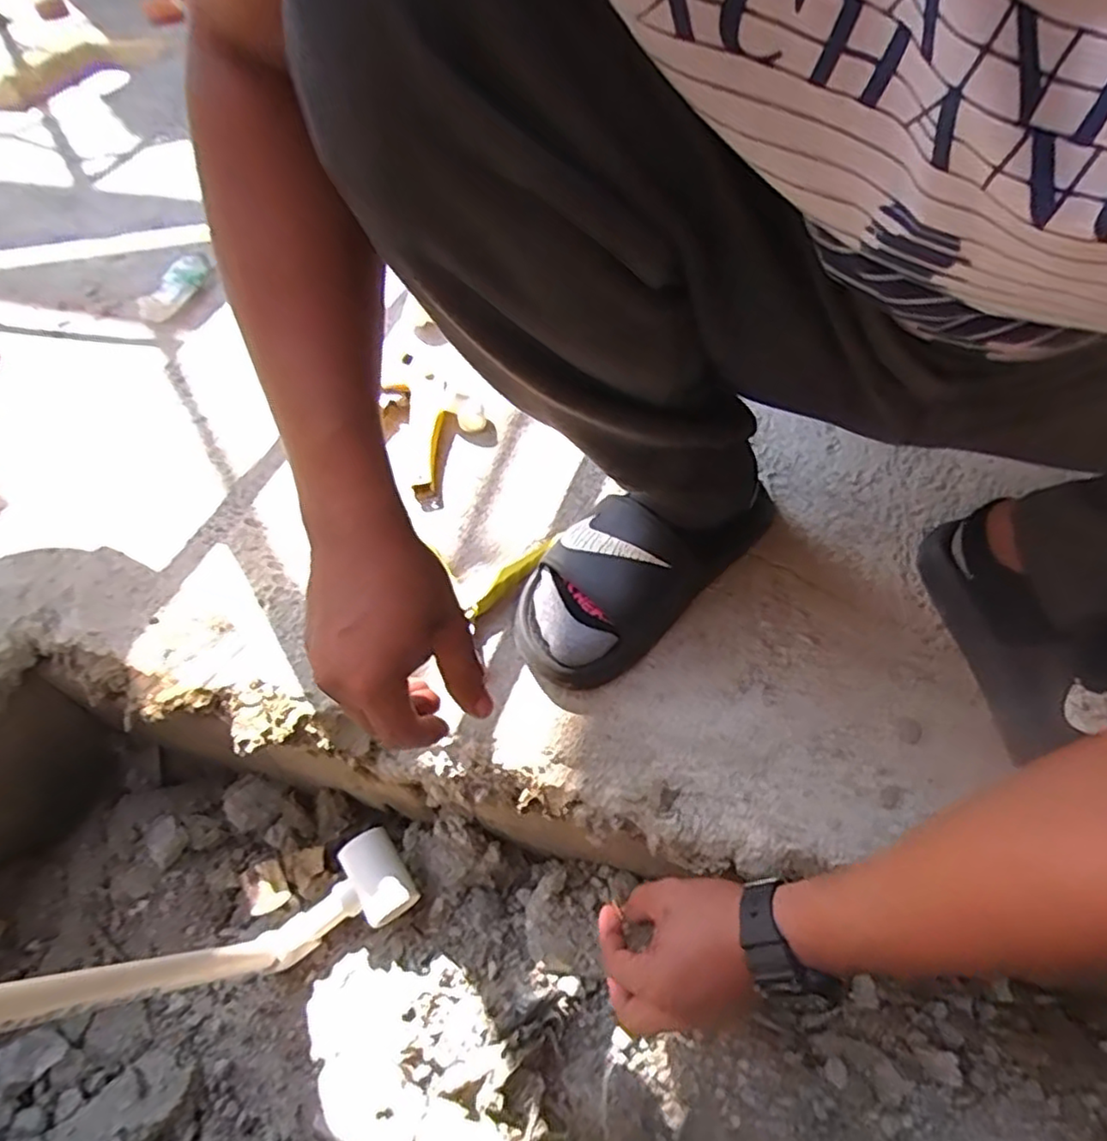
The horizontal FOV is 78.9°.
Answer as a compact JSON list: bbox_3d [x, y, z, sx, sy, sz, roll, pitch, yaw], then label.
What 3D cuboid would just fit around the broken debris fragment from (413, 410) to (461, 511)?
[{"bbox_3d":[-0.118,-0.112,0.679,0.028,0.008,0.127,21,52,-22],"label":"broken debris fragment"}]

